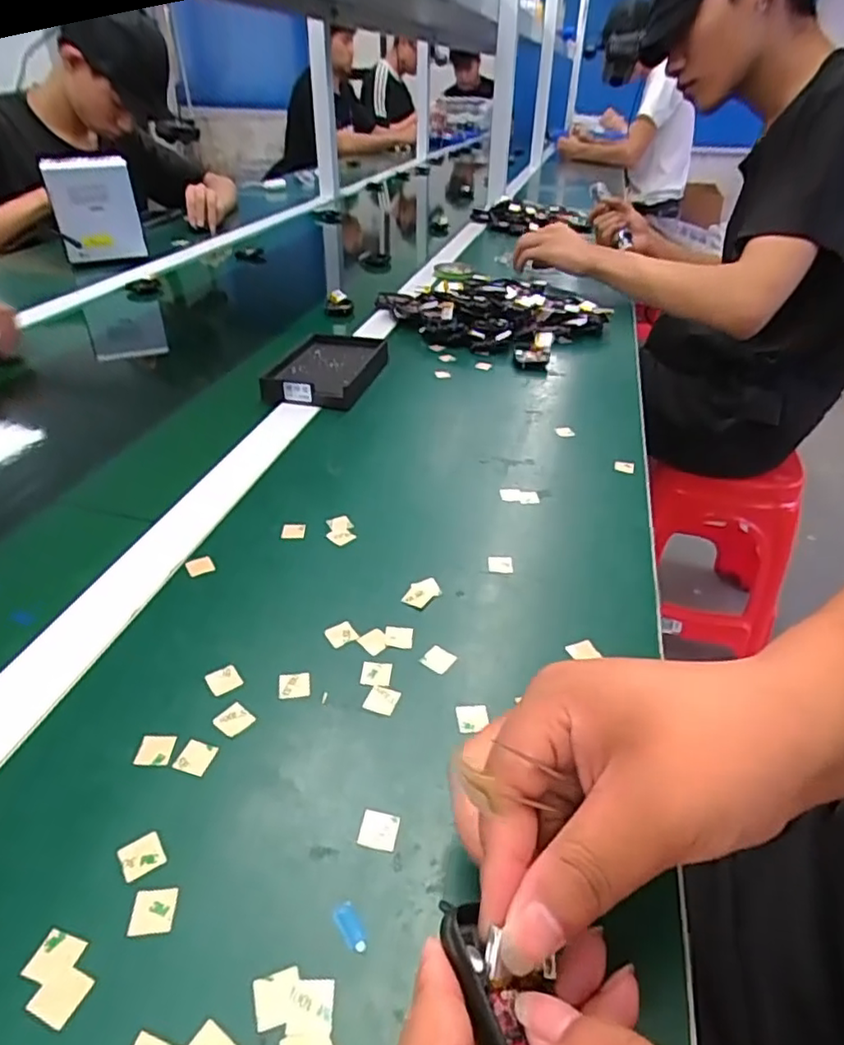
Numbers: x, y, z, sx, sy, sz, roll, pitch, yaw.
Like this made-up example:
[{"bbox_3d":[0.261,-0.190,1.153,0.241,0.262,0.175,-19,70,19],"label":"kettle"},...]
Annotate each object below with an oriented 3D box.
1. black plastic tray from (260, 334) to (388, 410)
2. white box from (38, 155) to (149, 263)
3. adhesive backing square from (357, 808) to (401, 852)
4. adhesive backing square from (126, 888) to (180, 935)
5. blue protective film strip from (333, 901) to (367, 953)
[{"bbox_3d":[-0.095,-0.157,0.644,0.096,0.026,0.134,8,36,10],"label":"black plastic tray"},{"bbox_3d":[-0.521,-0.500,1.004,0.122,0.146,0.039,-19,50,-22],"label":"white box"},{"bbox_3d":[-0.018,0.130,0.265,0.016,0.004,0.016,9,35,7],"label":"adhesive backing square"},{"bbox_3d":[-0.102,0.147,0.238,0.016,0.004,0.015,-2,37,-5],"label":"adhesive backing square"},{"bbox_3d":[-0.026,0.150,0.234,0.008,0.004,0.018,-22,41,-29],"label":"blue protective film strip"}]

